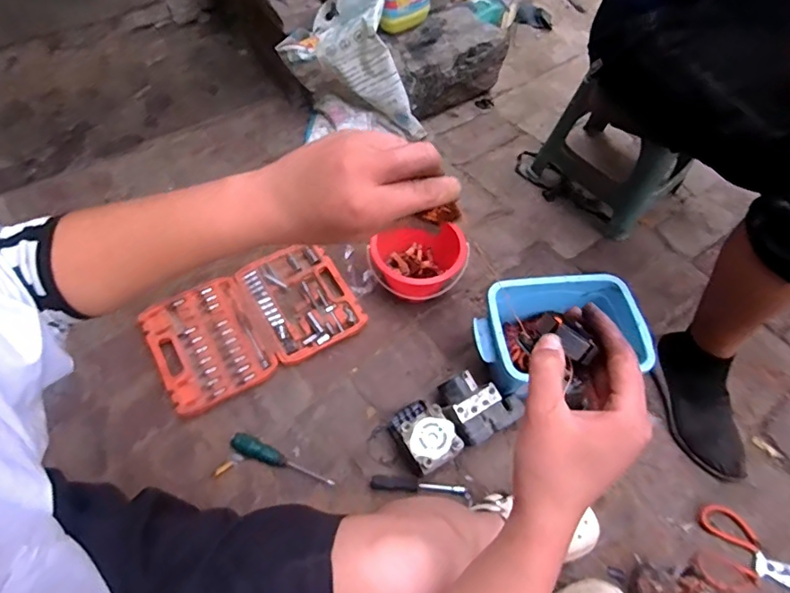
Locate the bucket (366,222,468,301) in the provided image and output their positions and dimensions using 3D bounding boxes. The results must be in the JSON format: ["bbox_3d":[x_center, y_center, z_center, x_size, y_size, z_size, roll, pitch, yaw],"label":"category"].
[{"bbox_3d":[0.046,-0.067,1.043,0.193,0.121,0.151,8,60,4],"label":"bucket"}]

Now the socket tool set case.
[{"bbox_3d":[-0.283,0.048,1.009,0.389,0.041,0.256,-27,64,-18],"label":"socket tool set case"}]

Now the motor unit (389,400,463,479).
[{"bbox_3d":[0.048,0.245,0.876,0.091,0.093,0.125,-29,64,-17],"label":"motor unit"}]

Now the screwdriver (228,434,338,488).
[{"bbox_3d":[-0.199,0.292,0.886,0.191,0.029,0.032,26,64,-2],"label":"screwdriver"}]

